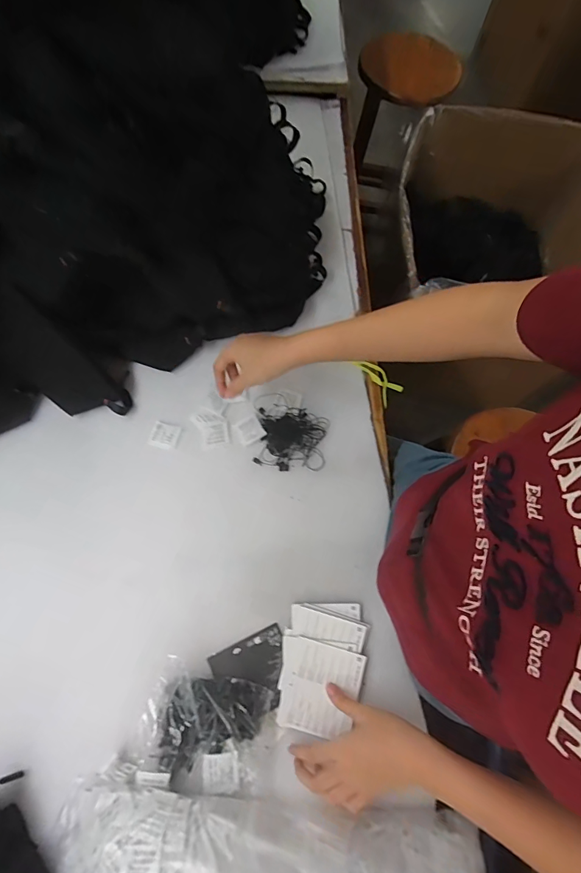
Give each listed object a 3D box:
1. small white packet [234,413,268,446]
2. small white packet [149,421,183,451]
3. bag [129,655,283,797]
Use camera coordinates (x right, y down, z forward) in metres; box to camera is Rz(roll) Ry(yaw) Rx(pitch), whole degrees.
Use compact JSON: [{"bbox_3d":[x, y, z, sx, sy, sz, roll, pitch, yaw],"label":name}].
[{"bbox_3d":[-0.062,-0.011,0.628,0.038,0.005,0.040,-29,75,-11],"label":"small white packet"},{"bbox_3d":[-0.189,-0.002,0.625,0.041,0.004,0.039,14,72,2],"label":"small white packet"},{"bbox_3d":[-0.101,0.355,0.495,0.160,0.042,0.130,20,72,4],"label":"bag"}]

